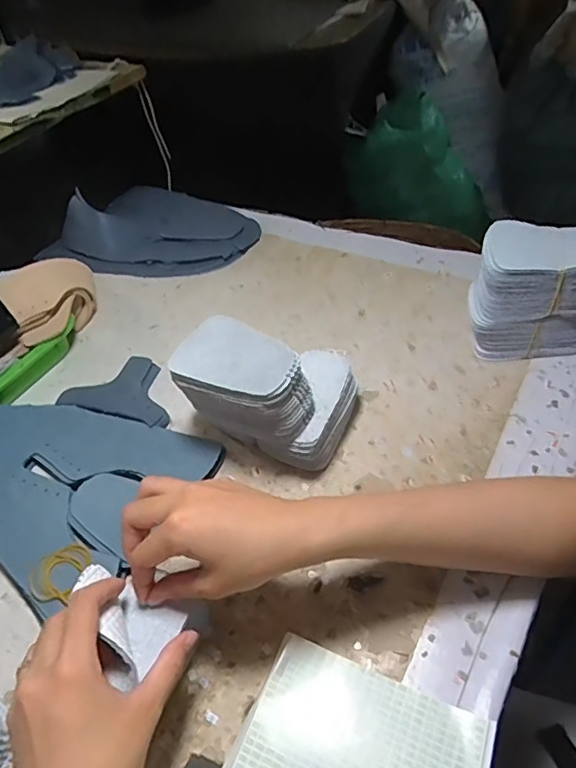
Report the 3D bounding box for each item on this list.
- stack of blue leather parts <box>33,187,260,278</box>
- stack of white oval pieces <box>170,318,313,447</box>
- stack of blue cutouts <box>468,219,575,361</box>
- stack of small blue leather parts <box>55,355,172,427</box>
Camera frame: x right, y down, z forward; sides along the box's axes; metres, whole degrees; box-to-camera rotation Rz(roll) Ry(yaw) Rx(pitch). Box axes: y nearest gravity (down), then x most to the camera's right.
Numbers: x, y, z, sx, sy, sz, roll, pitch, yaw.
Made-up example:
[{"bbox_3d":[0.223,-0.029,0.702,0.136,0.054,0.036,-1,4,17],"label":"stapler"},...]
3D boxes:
[{"bbox_3d":[-0.189,-0.222,0.776,0.295,0.056,0.205,20,55,26],"label":"stack of blue leather parts"},{"bbox_3d":[-0.036,0.001,0.451,0.106,0.064,0.072,22,56,27],"label":"stack of white oval pieces"},{"bbox_3d":[0.231,-0.082,0.516,0.111,0.128,0.069,0,48,10],"label":"stack of blue cutouts"},{"bbox_3d":[-0.169,0.002,0.571,0.122,0.012,0.079,12,51,20],"label":"stack of small blue leather parts"}]

